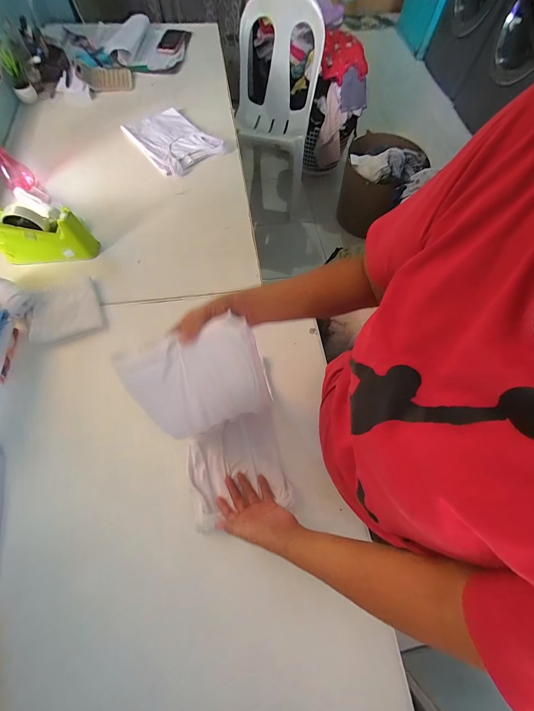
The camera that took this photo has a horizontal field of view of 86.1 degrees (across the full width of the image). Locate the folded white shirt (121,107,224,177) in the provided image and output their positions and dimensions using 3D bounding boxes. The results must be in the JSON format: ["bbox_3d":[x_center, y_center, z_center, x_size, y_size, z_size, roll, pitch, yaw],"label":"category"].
[{"bbox_3d":[-0.288,-0.650,0.855,0.184,0.027,0.284,-37,70,-14],"label":"folded white shirt"}]

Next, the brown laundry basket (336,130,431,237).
[{"bbox_3d":[0.561,-0.885,1.507,0.333,0.394,0.324,5,66,-1],"label":"brown laundry basket"}]

